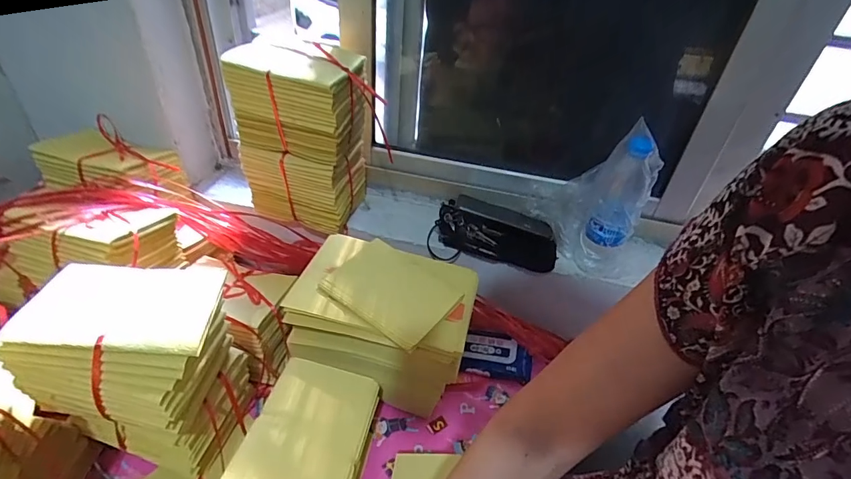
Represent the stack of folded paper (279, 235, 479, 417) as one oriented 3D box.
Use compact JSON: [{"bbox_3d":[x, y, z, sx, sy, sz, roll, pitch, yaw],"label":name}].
[{"bbox_3d":[-0.056,0.118,0.643,0.239,0.164,0.166,9,37,11],"label":"stack of folded paper"}]

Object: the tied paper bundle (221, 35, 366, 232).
[{"bbox_3d":[-0.195,-0.161,0.716,0.187,0.261,0.128,13,38,16],"label":"tied paper bundle"}]

